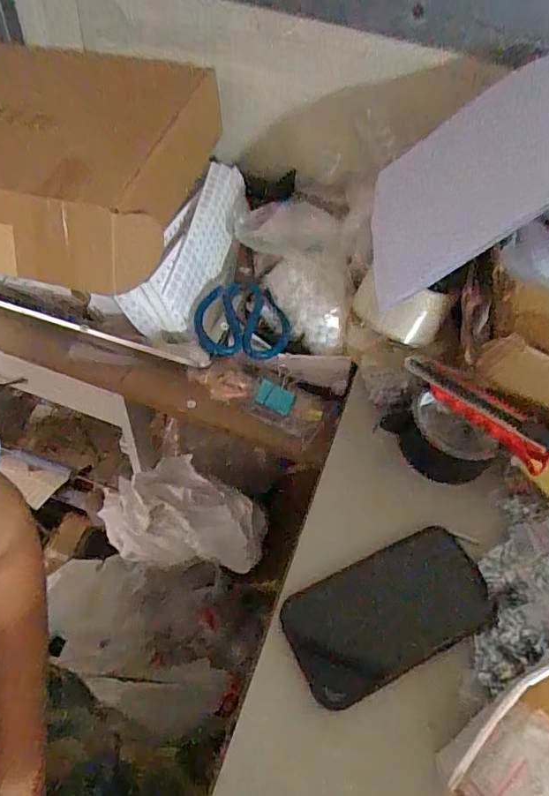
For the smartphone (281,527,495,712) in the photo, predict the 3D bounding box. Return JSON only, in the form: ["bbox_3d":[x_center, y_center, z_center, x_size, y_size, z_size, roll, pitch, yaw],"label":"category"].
[{"bbox_3d":[0.088,0.160,0.386,0.158,0.004,0.081,-18,57,-19],"label":"smartphone"}]

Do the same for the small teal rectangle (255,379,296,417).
[{"bbox_3d":[0.000,-0.001,0.572,0.040,0.007,0.027,26,98,-6],"label":"small teal rectangle"}]

